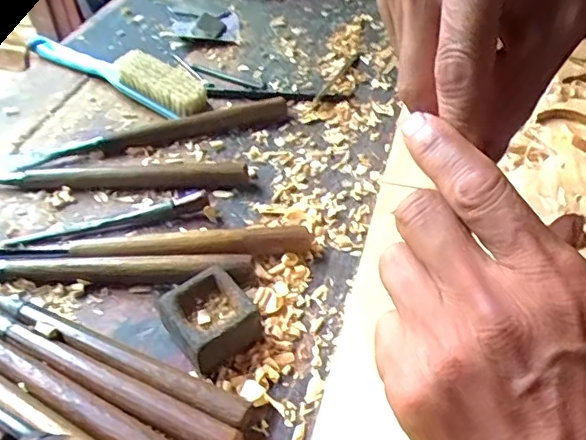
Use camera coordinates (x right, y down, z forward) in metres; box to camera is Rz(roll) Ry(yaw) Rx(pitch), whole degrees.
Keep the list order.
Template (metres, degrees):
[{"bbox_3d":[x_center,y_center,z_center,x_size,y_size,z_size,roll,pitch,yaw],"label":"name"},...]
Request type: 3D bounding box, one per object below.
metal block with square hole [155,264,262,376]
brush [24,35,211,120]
[{"bbox_3d":[-0.050,0.059,0.347,0.046,0.027,0.049,-28,49,-24],"label":"metal block with square hole"},{"bbox_3d":[-0.166,-0.143,0.536,0.210,0.035,0.043,25,50,26],"label":"brush"}]

